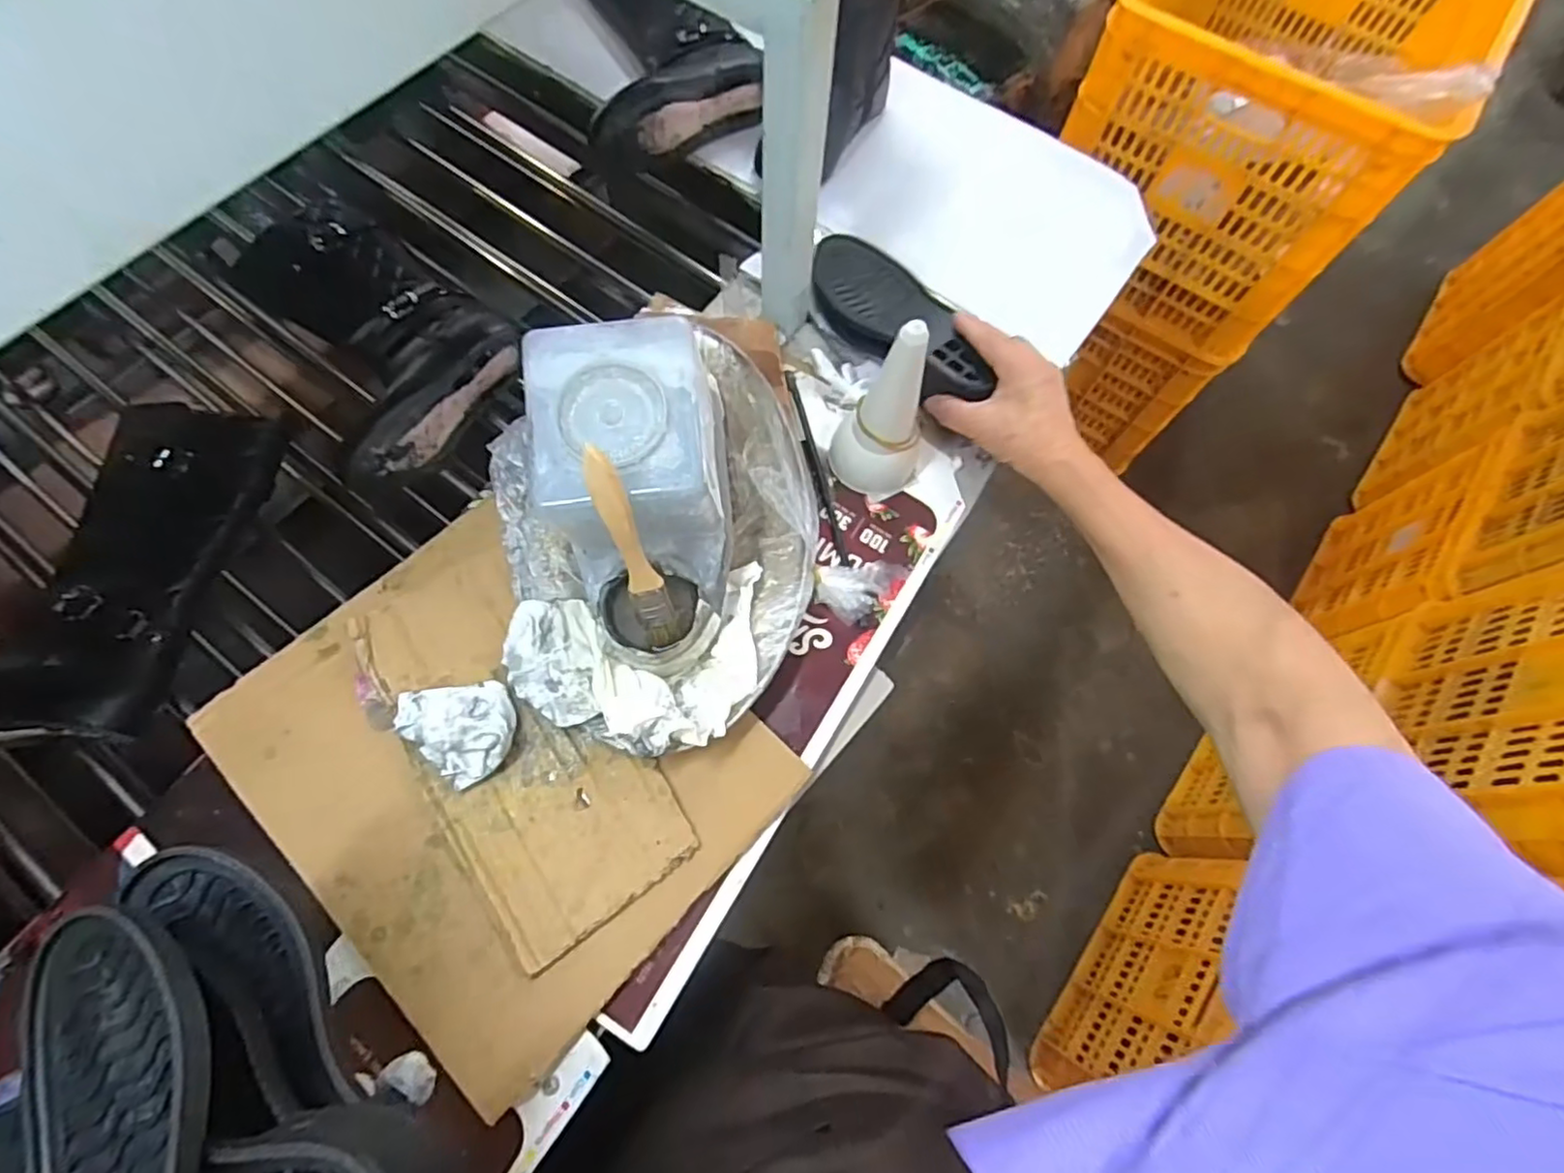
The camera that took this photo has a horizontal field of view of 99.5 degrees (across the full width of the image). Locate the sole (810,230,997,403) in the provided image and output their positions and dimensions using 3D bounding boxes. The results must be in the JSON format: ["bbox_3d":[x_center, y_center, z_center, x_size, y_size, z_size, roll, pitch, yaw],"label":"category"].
[{"bbox_3d":[0.097,-0.225,0.561,0.073,0.035,0.210,-29,62,-12],"label":"sole"}]

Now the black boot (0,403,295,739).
[{"bbox_3d":[-0.499,-0.020,0.493,0.131,0.061,0.279,8,70,1],"label":"black boot"}]

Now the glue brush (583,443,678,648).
[{"bbox_3d":[-0.086,-0.018,0.382,0.021,0.140,0.011,-19,42,-9],"label":"glue brush"}]

